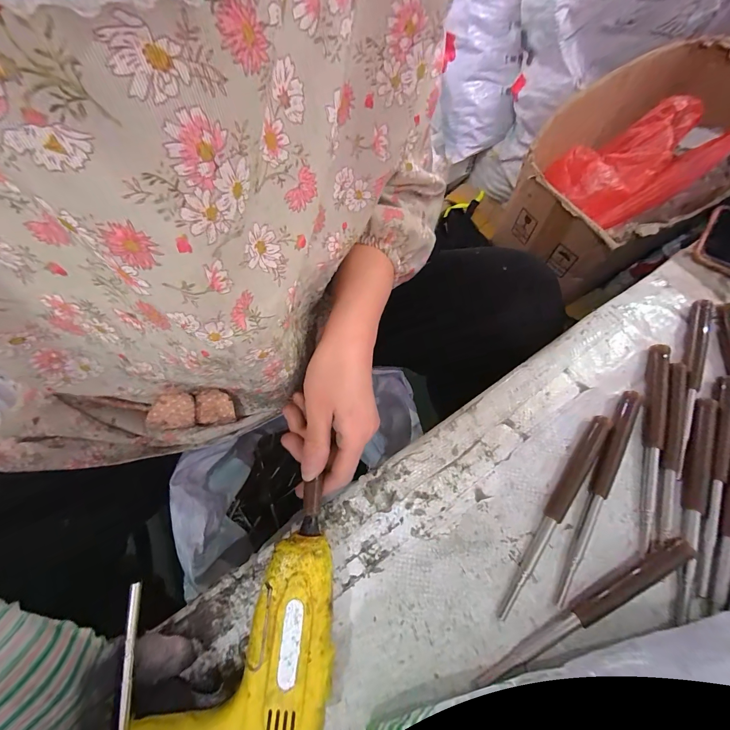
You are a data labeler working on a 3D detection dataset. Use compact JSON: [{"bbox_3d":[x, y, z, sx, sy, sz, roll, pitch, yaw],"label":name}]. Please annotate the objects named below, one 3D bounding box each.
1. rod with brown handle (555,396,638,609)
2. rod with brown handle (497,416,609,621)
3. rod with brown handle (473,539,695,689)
[{"bbox_3d":[0.187,0.095,0.265,0.016,0.010,0.183,32,70,10],"label":"rod with brown handle"},{"bbox_3d":[0.150,0.113,0.256,0.014,0.017,0.170,35,70,11],"label":"rod with brown handle"},{"bbox_3d":[0.158,0.175,0.236,0.183,0.009,0.015,-23,70,-11],"label":"rod with brown handle"}]

